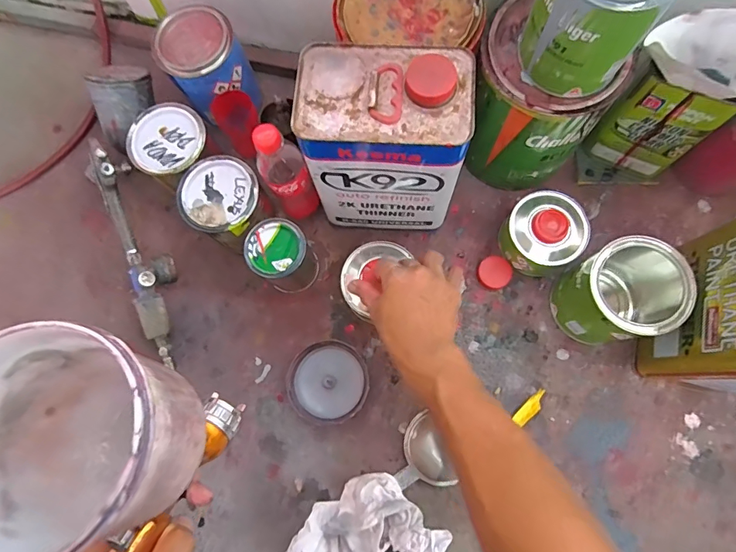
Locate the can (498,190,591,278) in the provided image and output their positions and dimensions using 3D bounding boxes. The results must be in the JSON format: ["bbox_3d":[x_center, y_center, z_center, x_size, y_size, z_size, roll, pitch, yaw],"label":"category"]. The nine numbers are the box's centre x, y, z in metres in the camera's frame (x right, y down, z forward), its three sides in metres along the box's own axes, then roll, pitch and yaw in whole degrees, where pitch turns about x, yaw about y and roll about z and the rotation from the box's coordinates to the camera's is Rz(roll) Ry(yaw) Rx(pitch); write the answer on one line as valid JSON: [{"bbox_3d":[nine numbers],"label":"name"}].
[{"bbox_3d":[0.235,-0.057,0.598,0.097,0.077,0.100,-1,78,4],"label":"can"}]

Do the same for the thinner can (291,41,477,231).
[{"bbox_3d":[0.022,-0.147,0.512,0.166,0.216,0.114,4,78,5],"label":"thinner can"}]

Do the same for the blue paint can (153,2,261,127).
[{"bbox_3d":[-0.226,-0.291,0.627,0.103,0.125,0.102,-1,78,4],"label":"blue paint can"}]

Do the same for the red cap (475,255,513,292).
[{"bbox_3d":[0.176,-0.004,0.616,0.046,0.014,0.045,-1,78,4],"label":"red cap"}]

